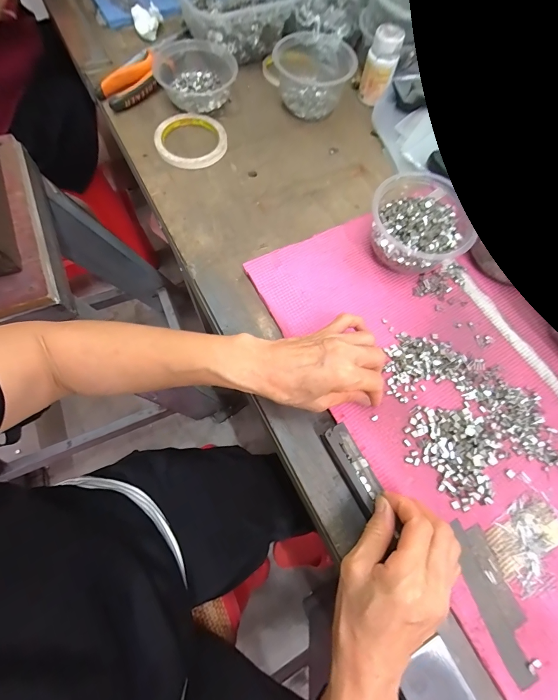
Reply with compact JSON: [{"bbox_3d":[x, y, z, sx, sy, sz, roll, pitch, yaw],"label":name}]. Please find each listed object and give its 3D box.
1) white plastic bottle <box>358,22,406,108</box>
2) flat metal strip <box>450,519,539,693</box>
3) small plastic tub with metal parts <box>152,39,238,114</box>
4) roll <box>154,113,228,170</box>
[{"bbox_3d":[0.148,-0.415,0.478,0.044,0.080,0.046,15,70,3],"label":"white plastic bottle"},{"bbox_3d":[0.187,0.213,0.281,0.034,0.004,0.120,-18,71,-9],"label":"flat metal strip"},{"bbox_3d":[-0.121,-0.402,0.481,0.117,0.043,0.119,1,69,-2],"label":"small plastic tub with metal parts"},{"bbox_3d":[-0.122,-0.294,0.456,0.096,0.016,0.095,1,69,-2],"label":"roll"}]

